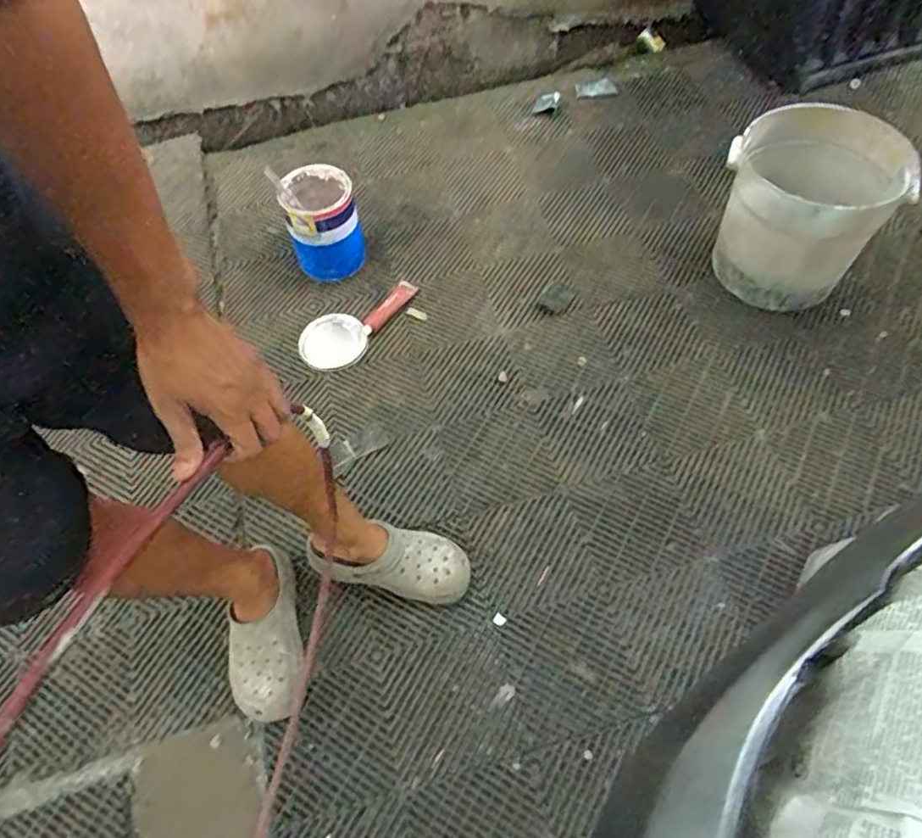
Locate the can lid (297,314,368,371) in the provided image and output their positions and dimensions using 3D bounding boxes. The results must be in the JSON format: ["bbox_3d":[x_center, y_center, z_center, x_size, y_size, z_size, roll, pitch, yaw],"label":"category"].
[{"bbox_3d":[-0.290,-0.175,1.412,0.147,0.024,0.141,-2,56,3],"label":"can lid"}]

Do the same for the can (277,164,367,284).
[{"bbox_3d":[-0.318,-0.454,1.483,0.162,0.225,0.180,-12,56,-4],"label":"can"}]

